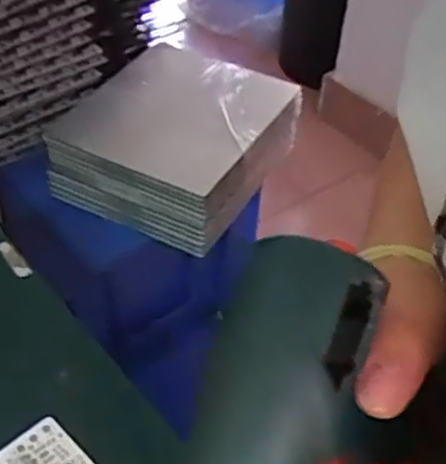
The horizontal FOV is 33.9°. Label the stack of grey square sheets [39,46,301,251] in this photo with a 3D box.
[{"bbox_3d":[-0.055,-0.118,0.880,0.228,0.091,0.253,26,46,16],"label":"stack of grey square sheets"}]

